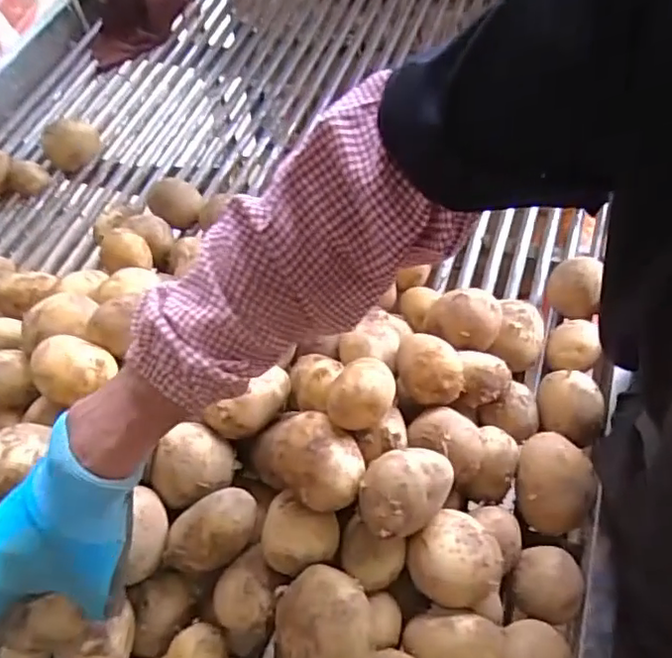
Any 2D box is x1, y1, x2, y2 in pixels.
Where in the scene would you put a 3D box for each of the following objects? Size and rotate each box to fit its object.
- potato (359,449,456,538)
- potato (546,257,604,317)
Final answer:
[{"bbox_3d":[0.054,0.120,0.465,0.084,0.042,0.057,-30,59,-15],"label":"potato"},{"bbox_3d":[0.258,-0.047,0.652,0.052,0.053,0.049,-2,56,3],"label":"potato"}]

